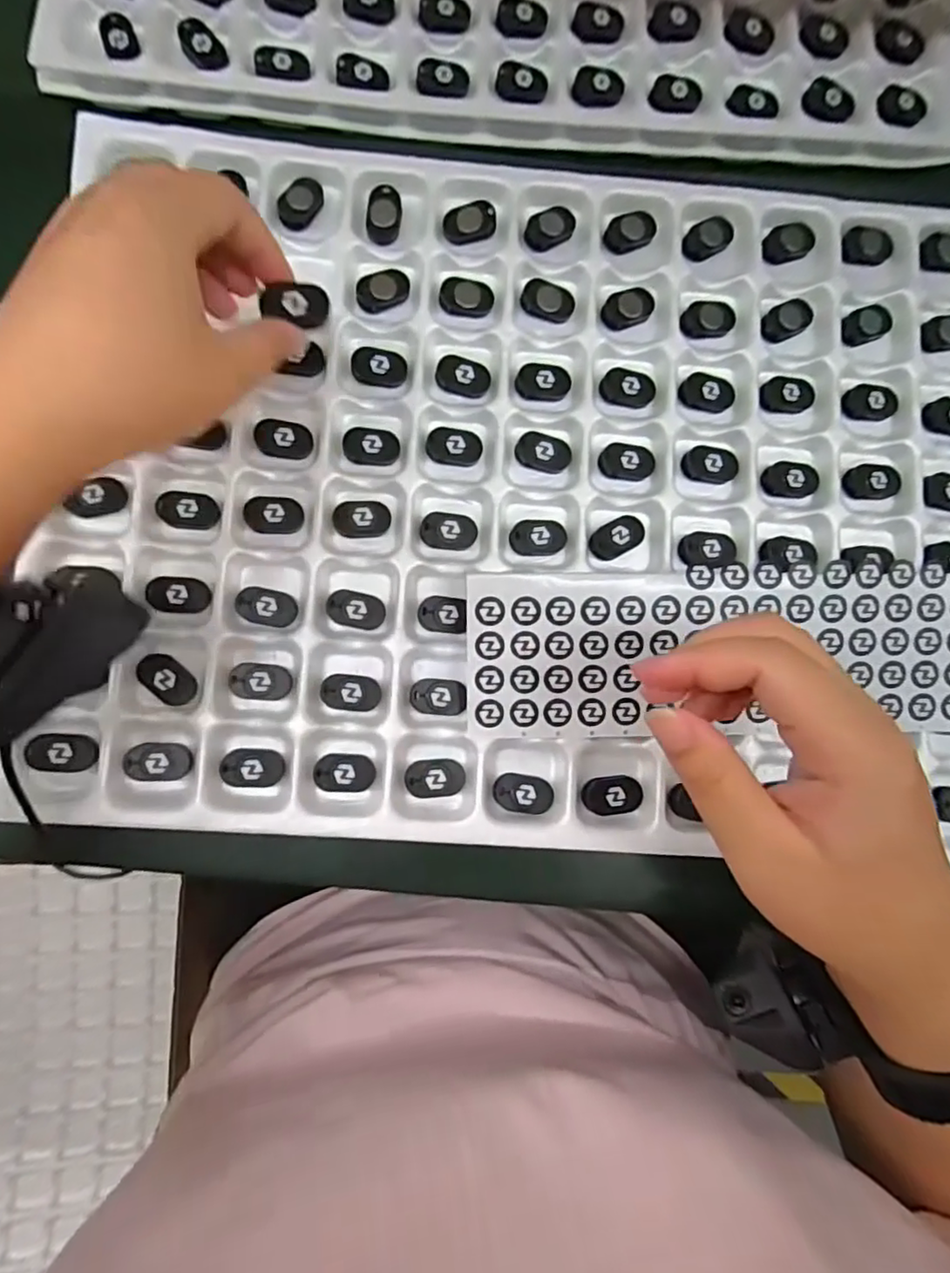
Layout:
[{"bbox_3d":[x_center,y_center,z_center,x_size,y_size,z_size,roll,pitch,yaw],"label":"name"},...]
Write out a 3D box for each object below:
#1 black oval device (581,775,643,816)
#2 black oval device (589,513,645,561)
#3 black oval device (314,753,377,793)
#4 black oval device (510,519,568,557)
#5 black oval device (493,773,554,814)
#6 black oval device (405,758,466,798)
[{"bbox_3d":[0.067,0.078,0.300,0.027,0.010,0.018,-8,84,-3],"label":"black oval device"},{"bbox_3d":[0.074,-0.052,0.318,0.030,0.007,0.017,-34,86,-5],"label":"black oval device"},{"bbox_3d":[-0.063,0.067,0.299,0.028,0.009,0.018,6,84,-1],"label":"black oval device"},{"bbox_3d":[0.033,-0.052,0.317,0.029,0.011,0.018,-9,84,-3],"label":"black oval device"},{"bbox_3d":[0.024,0.077,0.302,0.029,0.007,0.018,11,84,-1],"label":"black oval device"},{"bbox_3d":[-0.019,0.070,0.299,0.028,0.007,0.018,-5,84,-3],"label":"black oval device"}]

